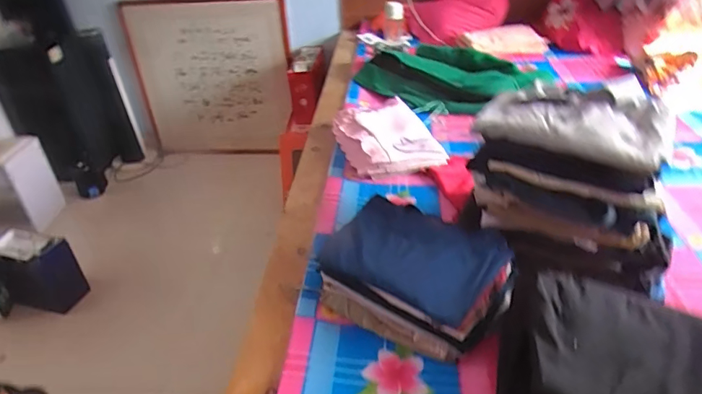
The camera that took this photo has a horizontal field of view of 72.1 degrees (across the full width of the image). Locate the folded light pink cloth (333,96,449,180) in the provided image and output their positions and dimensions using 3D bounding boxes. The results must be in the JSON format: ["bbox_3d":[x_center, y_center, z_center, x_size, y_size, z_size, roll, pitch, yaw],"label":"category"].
[{"bbox_3d":[0.094,-0.176,1.359,0.252,0.062,0.321,-14,35,-14],"label":"folded light pink cloth"}]

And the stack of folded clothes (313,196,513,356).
[{"bbox_3d":[0.118,0.130,0.896,0.322,0.097,0.266,17,39,28],"label":"stack of folded clothes"}]

